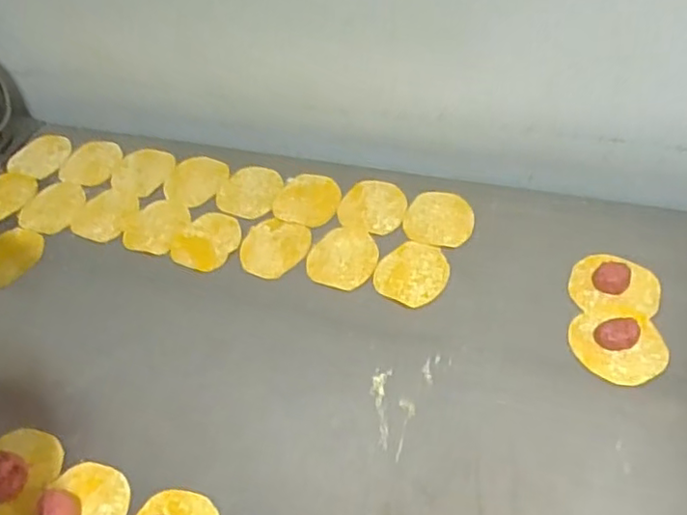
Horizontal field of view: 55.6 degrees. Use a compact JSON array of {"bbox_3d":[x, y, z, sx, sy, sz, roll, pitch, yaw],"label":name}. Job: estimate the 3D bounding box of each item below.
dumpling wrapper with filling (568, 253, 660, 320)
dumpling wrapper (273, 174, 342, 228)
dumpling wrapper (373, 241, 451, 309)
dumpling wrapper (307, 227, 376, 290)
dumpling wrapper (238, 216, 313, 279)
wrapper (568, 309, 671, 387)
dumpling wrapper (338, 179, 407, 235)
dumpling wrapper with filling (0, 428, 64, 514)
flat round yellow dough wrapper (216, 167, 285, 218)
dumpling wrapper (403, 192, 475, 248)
[{"bbox_3d":[0.272,0.029,0.653,0.084,0.018,0.069,4,49,10],"label":"dumpling wrapper with filling"},{"bbox_3d":[-0.042,-0.071,0.781,0.076,0.004,0.085,13,51,18],"label":"dumpling wrapper"},{"bbox_3d":[0.075,0.016,0.691,0.070,0.004,0.081,23,57,23],"label":"dumpling wrapper"},{"bbox_3d":[0.000,-0.002,0.714,0.073,0.004,0.084,12,51,17],"label":"dumpling wrapper"},{"bbox_3d":[-0.079,-0.012,0.736,0.073,0.004,0.084,14,51,18],"label":"dumpling wrapper"},{"bbox_3d":[0.258,0.078,0.605,0.084,0.026,0.077,-3,48,4],"label":"wrapper"},{"bbox_3d":[0.036,-0.062,0.765,0.077,0.005,0.082,-3,48,4],"label":"dumpling wrapper"},{"bbox_3d":[-0.294,0.183,0.566,0.078,0.028,0.083,-3,48,4],"label":"dumpling wrapper with filling"},{"bbox_3d":[-0.114,-0.083,0.803,0.072,0.004,0.089,13,51,18],"label":"flat round yellow dough wrapper"},{"bbox_3d":[0.110,-0.046,0.742,0.075,0.004,0.086,10,50,15],"label":"dumpling wrapper"}]

